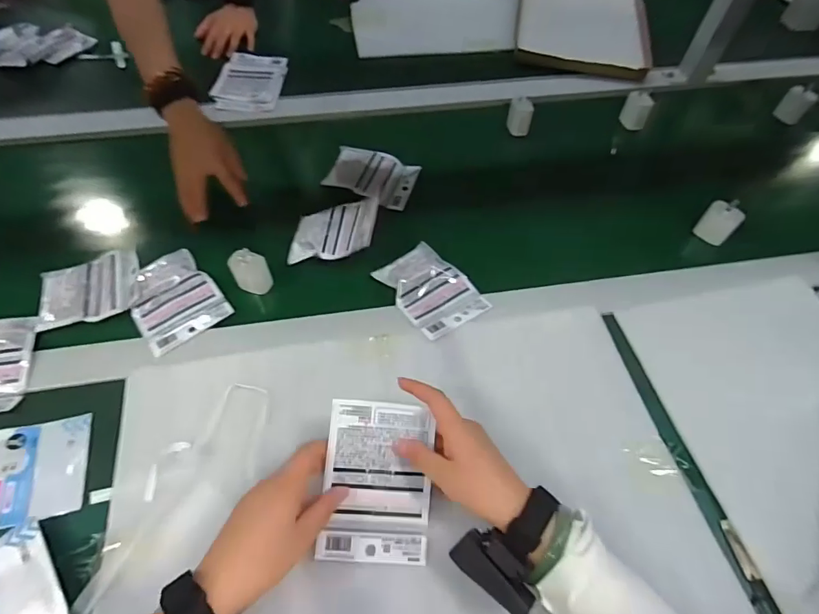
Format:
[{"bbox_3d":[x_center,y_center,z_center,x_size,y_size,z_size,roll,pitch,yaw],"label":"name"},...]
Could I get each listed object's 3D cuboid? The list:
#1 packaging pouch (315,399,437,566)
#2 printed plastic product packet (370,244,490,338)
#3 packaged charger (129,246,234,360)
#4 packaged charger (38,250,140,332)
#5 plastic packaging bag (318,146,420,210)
[{"bbox_3d":[-0.028,0.158,0.422,0.095,0.011,0.137,6,81,-8],"label":"packaging pouch"},{"bbox_3d":[0.029,-0.024,0.585,0.097,0.019,0.121,-29,62,-19],"label":"printed plastic product packet"},{"bbox_3d":[-0.291,-0.014,0.568,0.098,0.020,0.129,-32,63,-21],"label":"packaged charger"},{"bbox_3d":[-0.391,-0.027,0.571,0.110,0.027,0.093,-15,58,-12],"label":"packaged charger"},{"bbox_3d":[-0.054,-0.203,0.704,0.119,0.037,0.094,16,57,8],"label":"plastic packaging bag"}]

